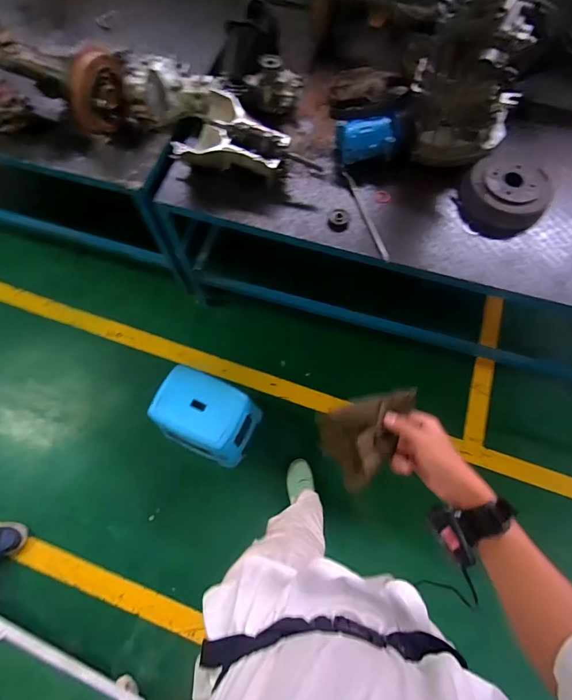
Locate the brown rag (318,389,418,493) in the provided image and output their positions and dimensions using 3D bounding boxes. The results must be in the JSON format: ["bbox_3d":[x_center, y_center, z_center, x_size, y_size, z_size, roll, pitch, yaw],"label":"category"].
[{"bbox_3d":[0.128,0.126,0.539,0.139,0.055,0.110,-17,71,-5],"label":"brown rag"}]

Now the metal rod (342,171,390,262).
[{"bbox_3d":[0.248,-0.421,1.175,0.023,0.012,0.358,-15,71,-4],"label":"metal rod"}]

